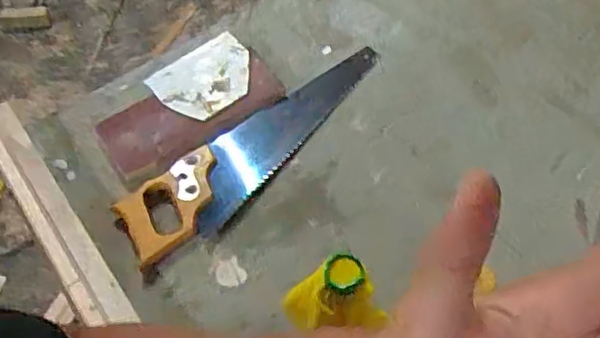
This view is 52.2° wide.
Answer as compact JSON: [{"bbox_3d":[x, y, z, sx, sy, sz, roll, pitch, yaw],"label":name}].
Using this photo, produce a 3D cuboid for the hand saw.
[{"bbox_3d":[-0.040,-0.032,0.761,0.398,0.027,0.091,-37,63,-17],"label":"hand saw"}]

